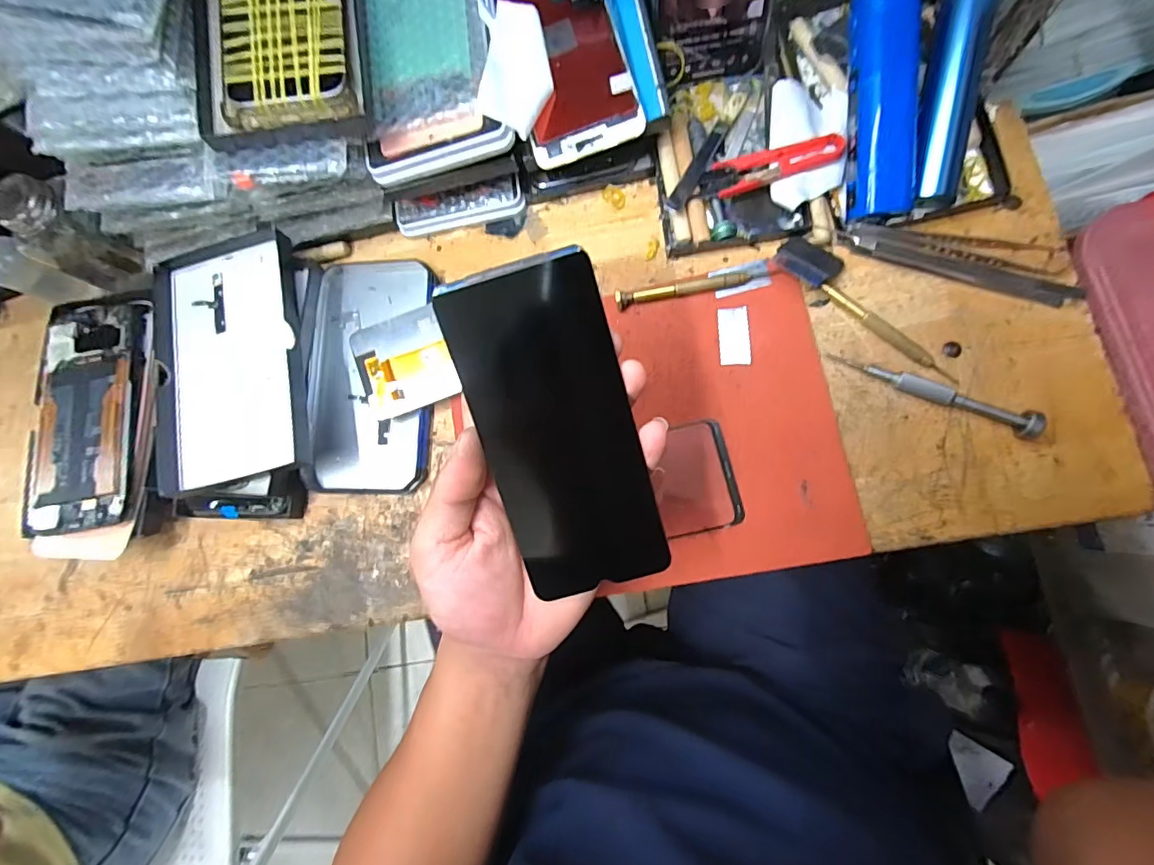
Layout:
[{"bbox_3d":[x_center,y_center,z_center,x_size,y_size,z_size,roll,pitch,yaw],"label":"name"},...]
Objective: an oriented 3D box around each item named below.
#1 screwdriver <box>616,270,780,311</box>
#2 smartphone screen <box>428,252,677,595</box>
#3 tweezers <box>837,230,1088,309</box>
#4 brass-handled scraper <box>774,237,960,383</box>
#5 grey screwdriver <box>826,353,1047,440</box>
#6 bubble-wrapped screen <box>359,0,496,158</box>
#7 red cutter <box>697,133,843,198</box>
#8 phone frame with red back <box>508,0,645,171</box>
[{"bbox_3d":[0.081,-0.099,0.352,0.108,0.010,0.010,-8,81,8],"label":"screwdriver"},{"bbox_3d":[-0.007,0.002,0.235,0.068,0.007,0.153,-16,106,5],"label":"smartphone screen"},{"bbox_3d":[0.245,-0.106,0.330,0.148,0.011,0.016,18,85,11],"label":"tweezers"},{"bbox_3d":[0.192,-0.086,0.336,0.135,0.011,0.030,39,89,12],"label":"brass-handled scraper"},{"bbox_3d":[0.223,-0.027,0.319,0.123,0.019,0.013,25,86,11],"label":"grey screwdriver"},{"bbox_3d":[-0.100,-0.280,0.334,0.084,0.016,0.183,-8,81,8],"label":"bubble-wrapped screen"},{"bbox_3d":[0.131,-0.181,0.349,0.092,0.014,0.026,-10,80,7],"label":"red cutter"},{"bbox_3d":[-0.008,-0.257,0.344,0.072,0.013,0.147,-17,80,6],"label":"phone frame with red back"}]

